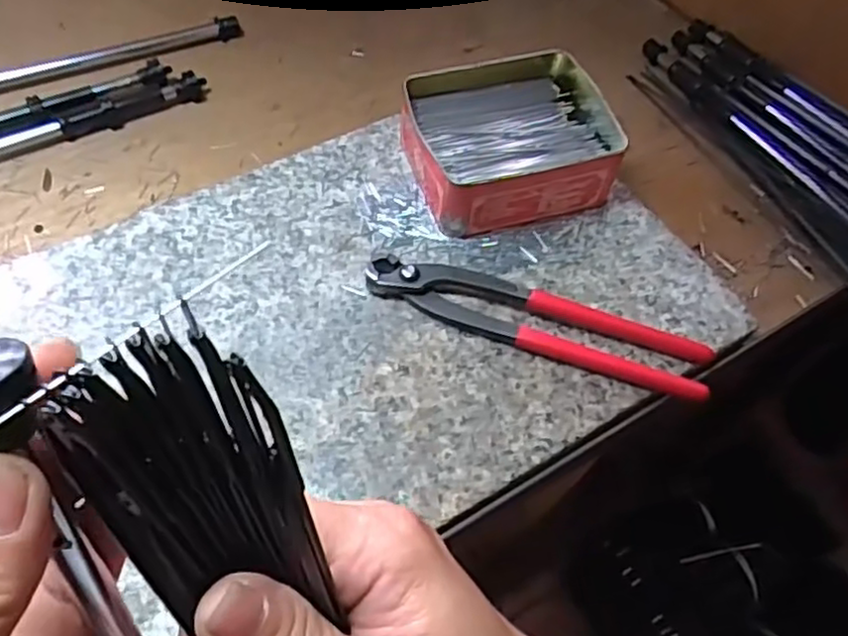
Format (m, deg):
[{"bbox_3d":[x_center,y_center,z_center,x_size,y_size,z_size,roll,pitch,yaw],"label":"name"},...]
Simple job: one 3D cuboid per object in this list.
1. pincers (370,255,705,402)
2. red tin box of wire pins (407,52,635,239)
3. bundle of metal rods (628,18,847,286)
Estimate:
[{"bbox_3d":[0.065,-0.004,0.394,0.190,0.017,0.044,19,58,6],"label":"pincers"},{"bbox_3d":[0.056,-0.114,0.450,0.129,0.043,0.112,-9,59,-10],"label":"red tin box of wire pins"},{"bbox_3d":[0.275,-0.119,0.494,0.109,0.056,0.324,-21,61,-16],"label":"bundle of metal rods"}]

